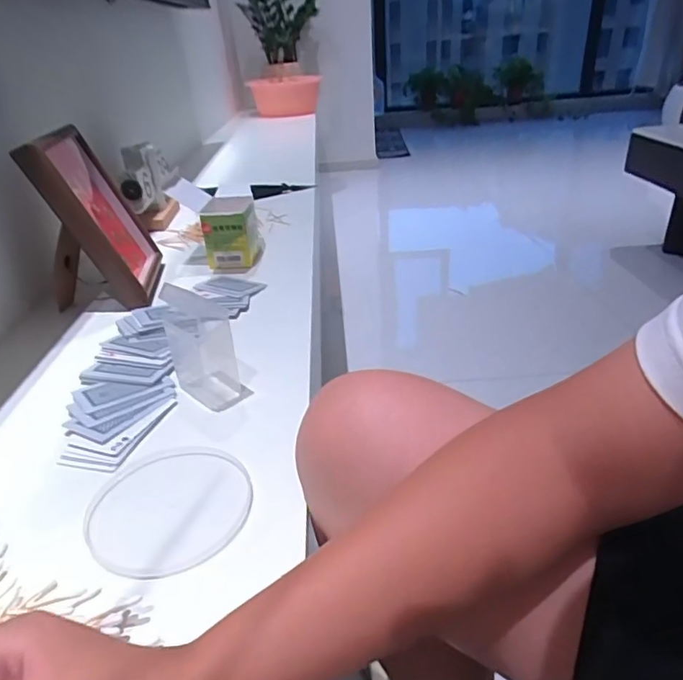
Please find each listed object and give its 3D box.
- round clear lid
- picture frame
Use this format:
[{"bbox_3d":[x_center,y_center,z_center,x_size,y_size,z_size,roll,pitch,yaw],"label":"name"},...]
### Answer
[{"bbox_3d":[-0.127,0.123,0.395,0.112,0.009,0.119,-2,30,1],"label":"round clear lid"},{"bbox_3d":[-0.328,-0.162,0.704,0.140,0.207,0.171,-15,32,-21],"label":"picture frame"}]

